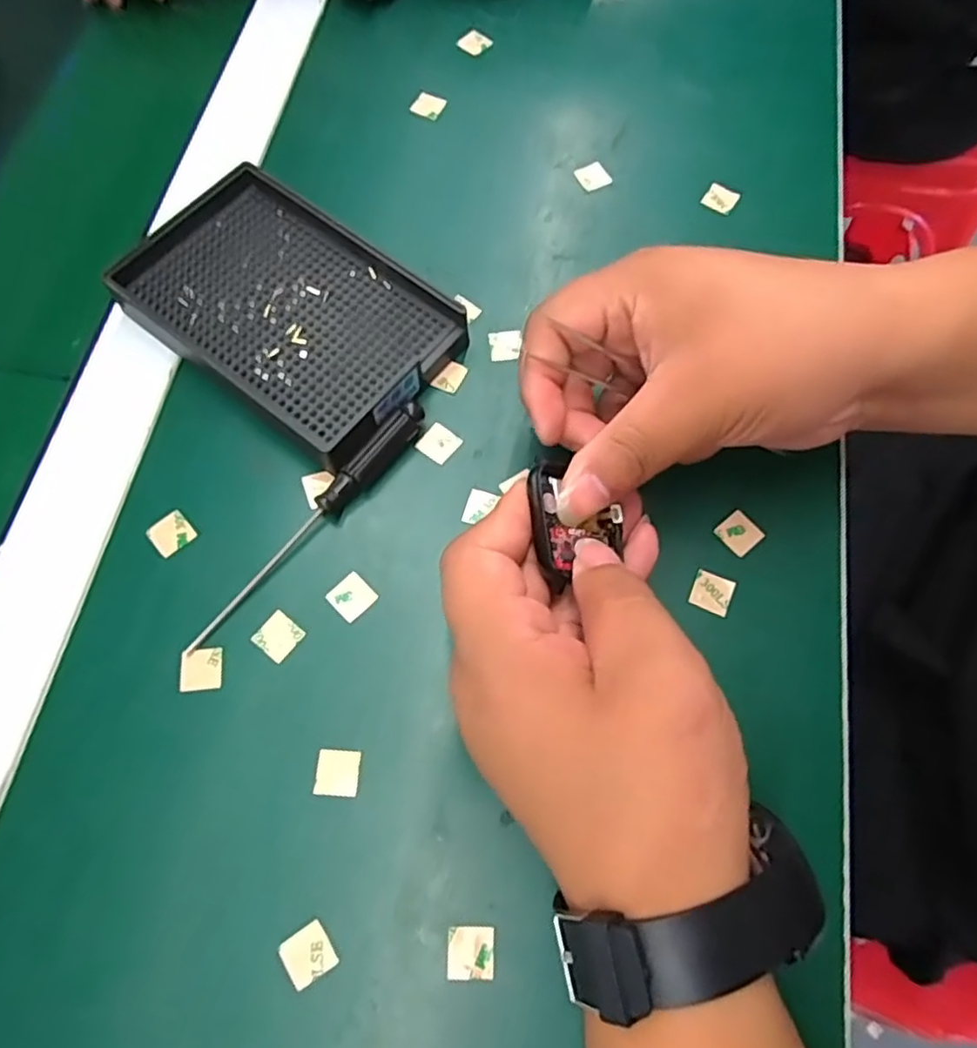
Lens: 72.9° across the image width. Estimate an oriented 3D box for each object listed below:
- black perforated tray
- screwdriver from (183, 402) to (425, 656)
[{"bbox_3d":[-0.089,-0.095,0.297,0.140,0.025,0.089,36,73,12],"label":"black perforated tray"},{"bbox_3d":[-0.071,-0.001,0.267,0.011,0.015,0.130,38,73,13],"label":"screwdriver"}]

